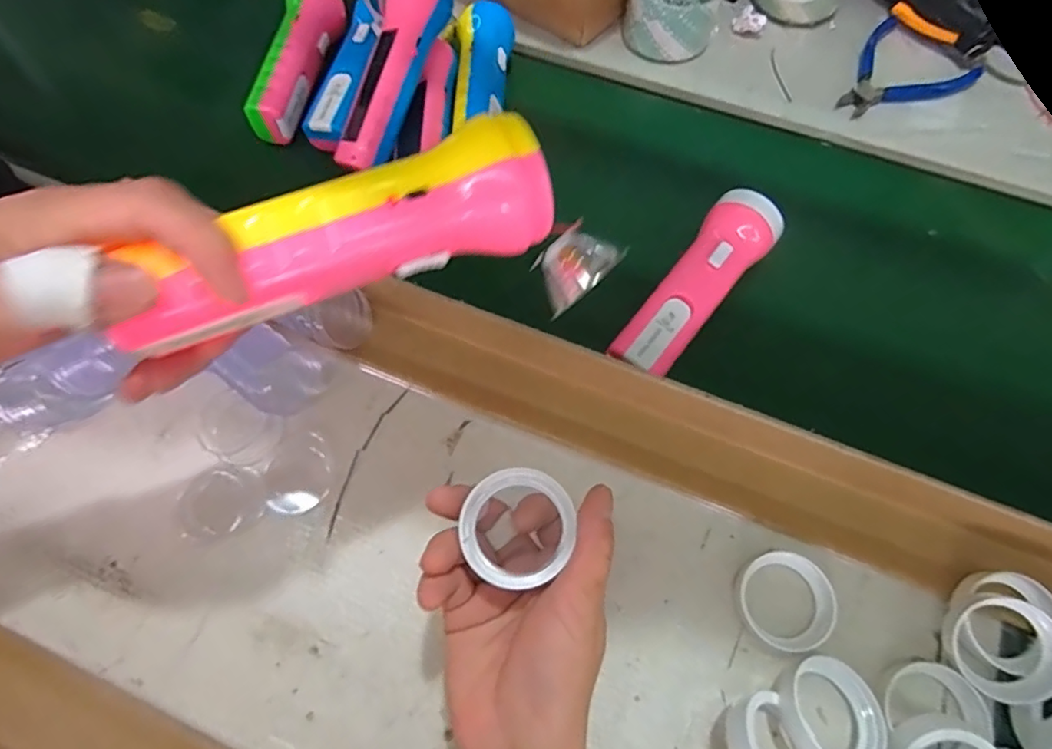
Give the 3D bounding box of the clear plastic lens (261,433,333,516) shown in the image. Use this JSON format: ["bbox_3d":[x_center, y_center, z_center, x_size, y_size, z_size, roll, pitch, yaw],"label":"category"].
[{"bbox_3d":[-0.148,0.064,0.374,0.042,0.007,0.050,15,65,2],"label":"clear plastic lens"}]

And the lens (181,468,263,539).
[{"bbox_3d":[-0.195,0.081,0.369,0.051,0.004,0.044,-11,66,-10],"label":"lens"}]

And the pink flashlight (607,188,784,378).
[{"bbox_3d":[0.125,-0.062,0.418,0.052,0.042,0.168,34,72,14],"label":"pink flashlight"}]

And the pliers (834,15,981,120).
[{"bbox_3d":[0.347,-0.275,0.533,0.102,0.009,0.138,42,68,14],"label":"pliers"}]

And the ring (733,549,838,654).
[{"bbox_3d":[0.153,0.132,0.339,0.051,0.014,0.053,2,65,-4],"label":"ring"}]

